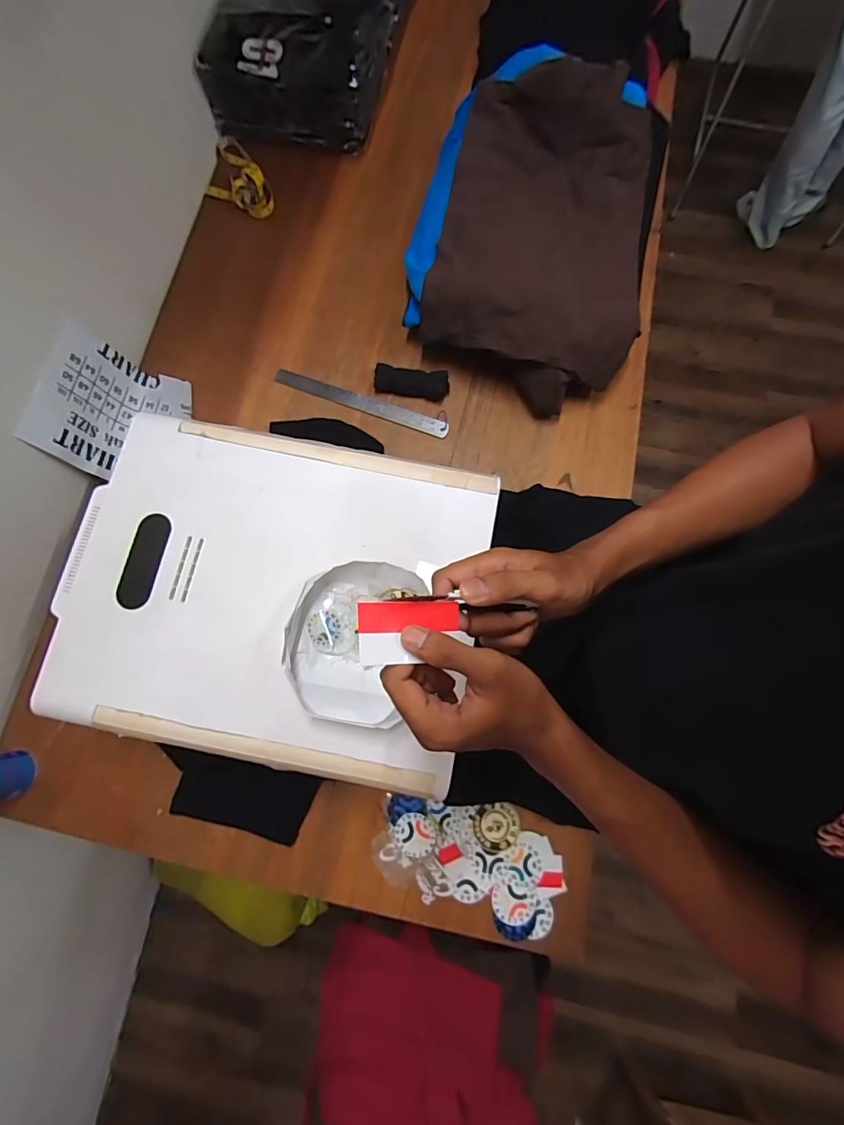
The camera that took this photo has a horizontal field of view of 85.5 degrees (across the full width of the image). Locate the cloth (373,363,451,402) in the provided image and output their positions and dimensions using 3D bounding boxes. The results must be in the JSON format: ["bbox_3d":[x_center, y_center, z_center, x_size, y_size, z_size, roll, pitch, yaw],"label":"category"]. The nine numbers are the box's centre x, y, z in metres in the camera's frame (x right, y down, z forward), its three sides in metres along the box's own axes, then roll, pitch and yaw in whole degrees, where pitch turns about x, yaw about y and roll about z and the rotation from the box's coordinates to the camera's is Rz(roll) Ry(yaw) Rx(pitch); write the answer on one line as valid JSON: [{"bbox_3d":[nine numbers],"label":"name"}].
[{"bbox_3d":[-0.019,-0.314,0.792,0.127,0.020,0.045,10,77,1],"label":"cloth"}]

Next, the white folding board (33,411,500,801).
[{"bbox_3d":[-0.186,0.031,0.562,0.496,0.028,0.395,12,77,2],"label":"white folding board"}]

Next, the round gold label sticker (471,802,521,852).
[{"bbox_3d":[0.106,0.374,0.646,0.065,0.004,0.065,0,77,-1],"label":"round gold label sticker"}]

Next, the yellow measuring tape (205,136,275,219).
[{"bbox_3d":[-0.365,-0.743,0.877,0.106,0.030,0.200,-27,79,-7],"label":"yellow measuring tape"}]

